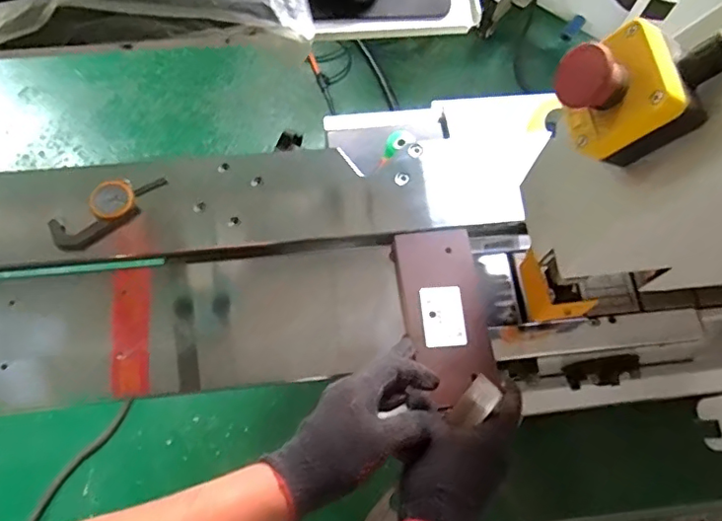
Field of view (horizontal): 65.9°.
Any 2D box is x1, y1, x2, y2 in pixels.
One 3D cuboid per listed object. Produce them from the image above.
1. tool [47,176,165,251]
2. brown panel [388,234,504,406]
[{"bbox_3d":[-0.264,-0.054,0.584,0.122,0.022,0.043,-39,76,-16],"label":"tool"},{"bbox_3d":[0.086,0.053,0.563,0.081,0.014,0.175,-8,67,-6],"label":"brown panel"}]

